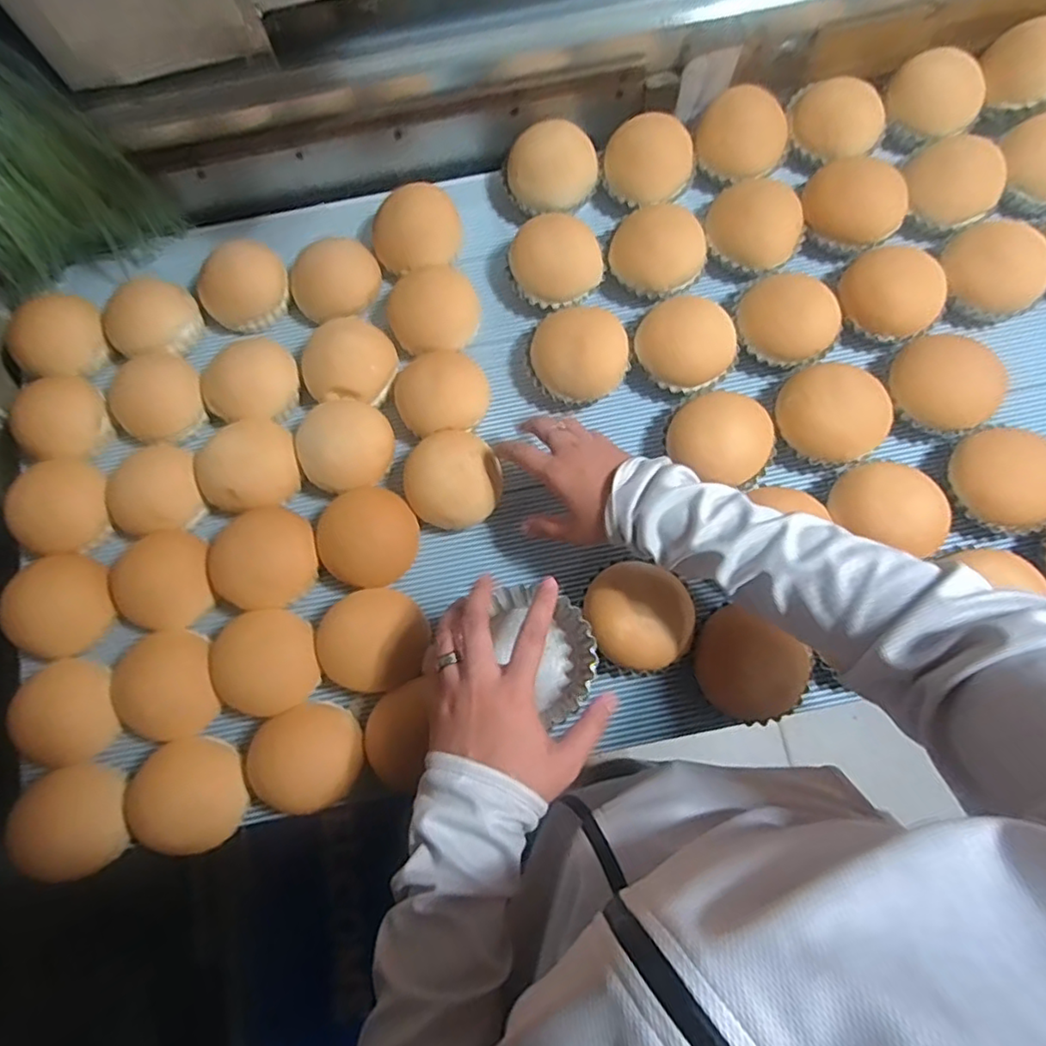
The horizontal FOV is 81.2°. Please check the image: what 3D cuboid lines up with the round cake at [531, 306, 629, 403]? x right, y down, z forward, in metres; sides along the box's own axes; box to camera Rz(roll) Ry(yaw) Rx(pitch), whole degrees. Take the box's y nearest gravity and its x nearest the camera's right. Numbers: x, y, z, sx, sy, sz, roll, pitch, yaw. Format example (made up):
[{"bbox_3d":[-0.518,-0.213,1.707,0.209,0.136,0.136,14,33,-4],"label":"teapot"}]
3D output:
[{"bbox_3d":[0.054,-0.157,0.575,0.090,0.061,0.082,0,77,2],"label":"round cake"}]

